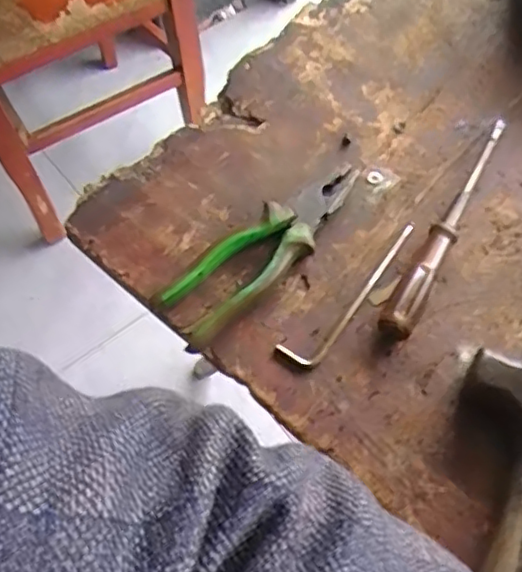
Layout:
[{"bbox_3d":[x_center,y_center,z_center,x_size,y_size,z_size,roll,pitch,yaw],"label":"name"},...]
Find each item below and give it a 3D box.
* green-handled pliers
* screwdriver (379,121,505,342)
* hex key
[{"bbox_3d":[0.007,-0.029,0.485,0.189,0.024,0.049,-39,67,-18],"label":"green-handled pliers"},{"bbox_3d":[0.147,-0.053,0.488,0.023,0.025,0.221,25,65,15],"label":"screwdriver"},{"bbox_3d":[0.073,0.006,0.476,0.029,0.005,0.152,40,69,21],"label":"hex key"}]

